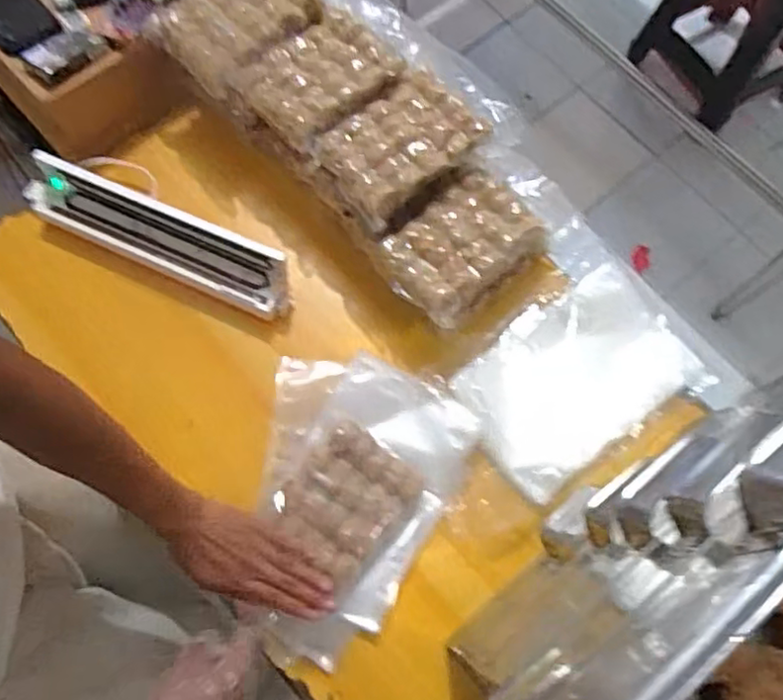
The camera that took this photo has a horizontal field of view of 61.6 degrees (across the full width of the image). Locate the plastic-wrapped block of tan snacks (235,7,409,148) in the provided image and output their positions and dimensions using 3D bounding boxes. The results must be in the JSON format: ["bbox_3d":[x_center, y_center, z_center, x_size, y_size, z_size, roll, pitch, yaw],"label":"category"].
[{"bbox_3d":[-0.087,-0.337,0.804,0.179,0.030,0.123,-42,77,-14],"label":"plastic-wrapped block of tan snacks"}]

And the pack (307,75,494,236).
[{"bbox_3d":[0.009,-0.246,0.781,0.187,0.033,0.132,-41,77,-13],"label":"pack"}]

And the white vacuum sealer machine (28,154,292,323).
[{"bbox_3d":[-0.298,-0.146,0.830,0.371,0.068,0.071,24,72,6],"label":"white vacuum sealer machine"}]

